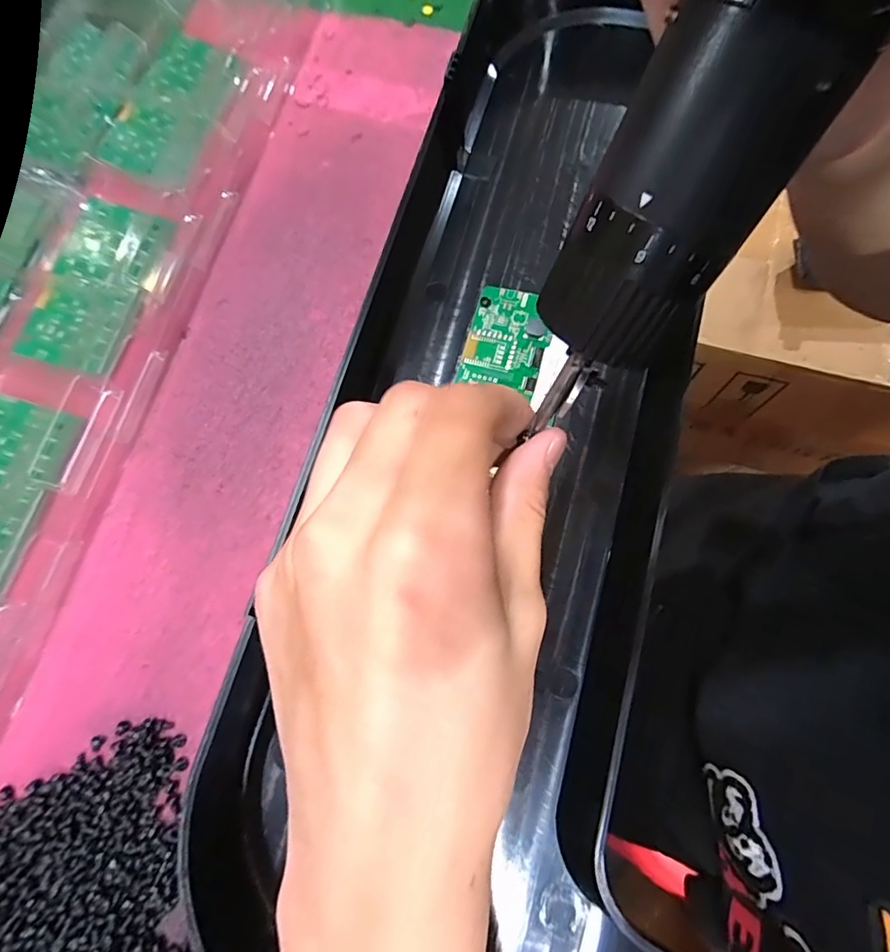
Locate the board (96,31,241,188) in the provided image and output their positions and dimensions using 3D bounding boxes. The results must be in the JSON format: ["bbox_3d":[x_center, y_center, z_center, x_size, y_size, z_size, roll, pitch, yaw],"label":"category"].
[{"bbox_3d":[-0.157,-0.211,0.292,0.052,0.010,0.093,17,76,6],"label":"board"}]

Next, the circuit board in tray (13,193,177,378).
[{"bbox_3d":[-0.180,-0.100,0.264,0.050,0.007,0.093,15,75,5],"label":"circuit board in tray"}]

